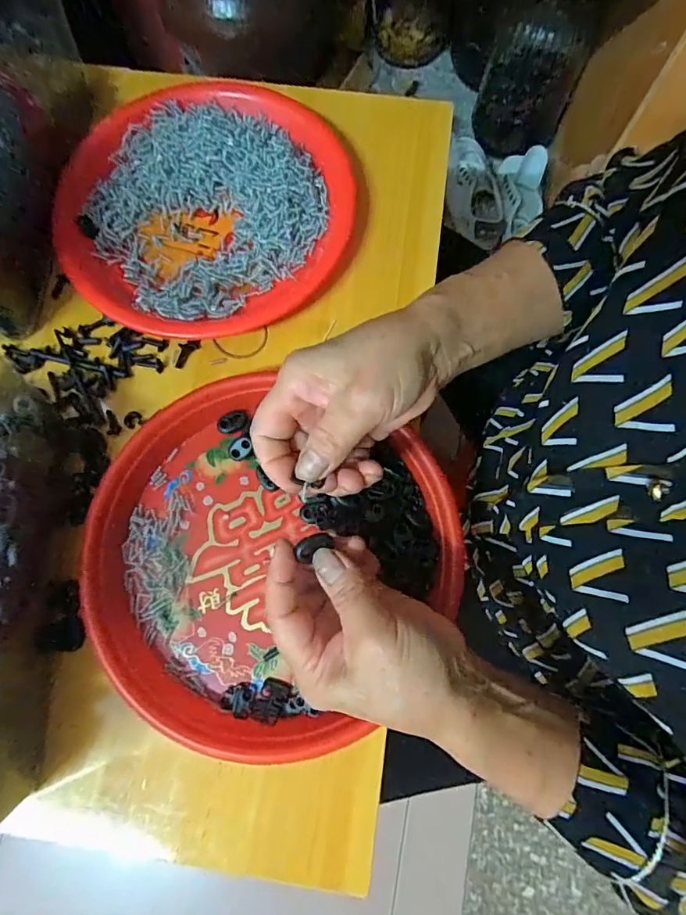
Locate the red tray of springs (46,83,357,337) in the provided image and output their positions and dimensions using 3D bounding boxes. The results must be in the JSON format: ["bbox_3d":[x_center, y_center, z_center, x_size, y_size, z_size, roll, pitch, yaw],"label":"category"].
[{"bbox_3d":[-0.107,-0.200,0.376,0.205,0.023,0.229,43,81,10],"label":"red tray of springs"}]

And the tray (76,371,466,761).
[{"bbox_3d":[-0.052,0.066,0.313,0.234,0.027,0.216,0,76,1],"label":"tray"}]

